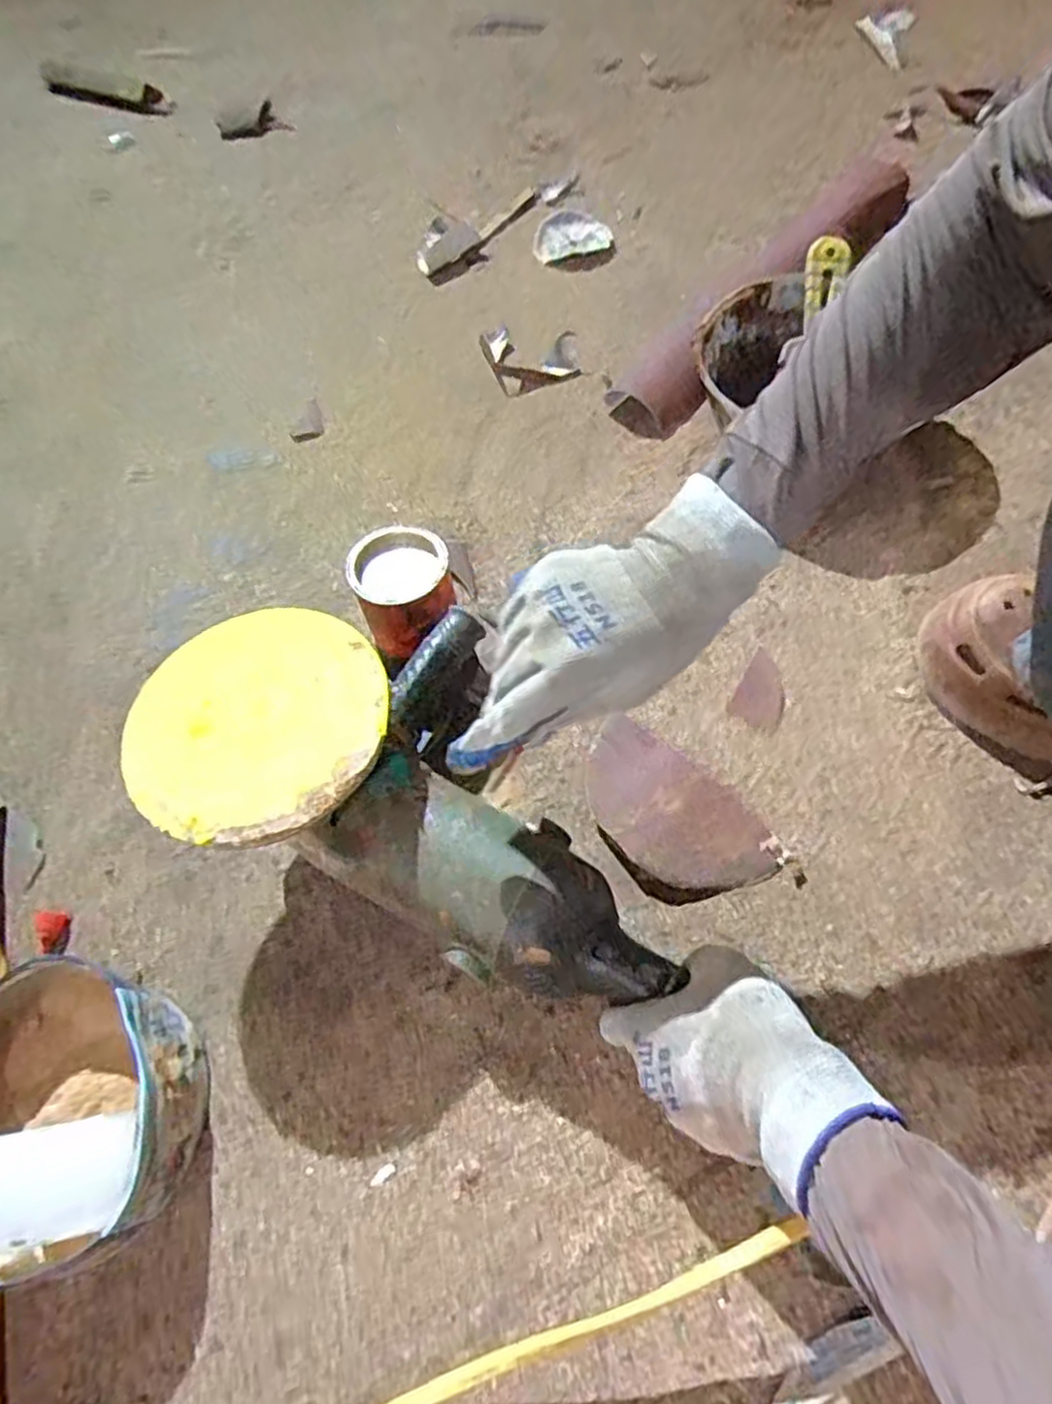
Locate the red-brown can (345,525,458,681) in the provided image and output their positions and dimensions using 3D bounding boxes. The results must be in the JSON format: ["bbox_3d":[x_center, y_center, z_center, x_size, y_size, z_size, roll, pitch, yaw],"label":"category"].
[{"bbox_3d":[-0.091,-0.080,0.584,0.071,0.079,0.072,-2,59,3],"label":"red-brown can"}]

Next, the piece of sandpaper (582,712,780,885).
[{"bbox_3d":[0.093,0.071,0.512,0.084,0.017,0.142,-37,63,-16],"label":"piece of sandpaper"}]

